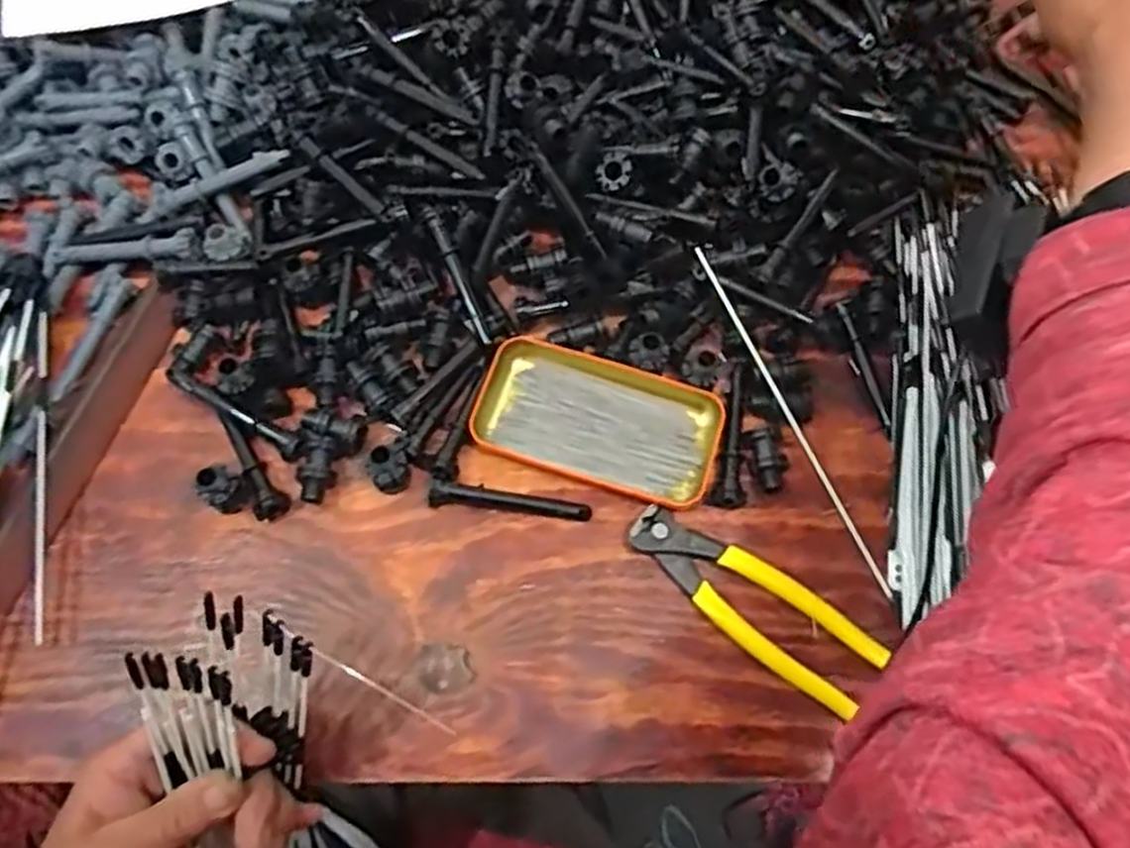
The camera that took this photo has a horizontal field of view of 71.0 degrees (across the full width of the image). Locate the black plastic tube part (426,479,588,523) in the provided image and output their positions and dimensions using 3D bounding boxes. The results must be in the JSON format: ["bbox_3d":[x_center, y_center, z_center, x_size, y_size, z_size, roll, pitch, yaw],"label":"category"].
[{"bbox_3d":[-0.032,0.046,0.463,0.093,0.013,0.012,6,68,2],"label":"black plastic tube part"}]

